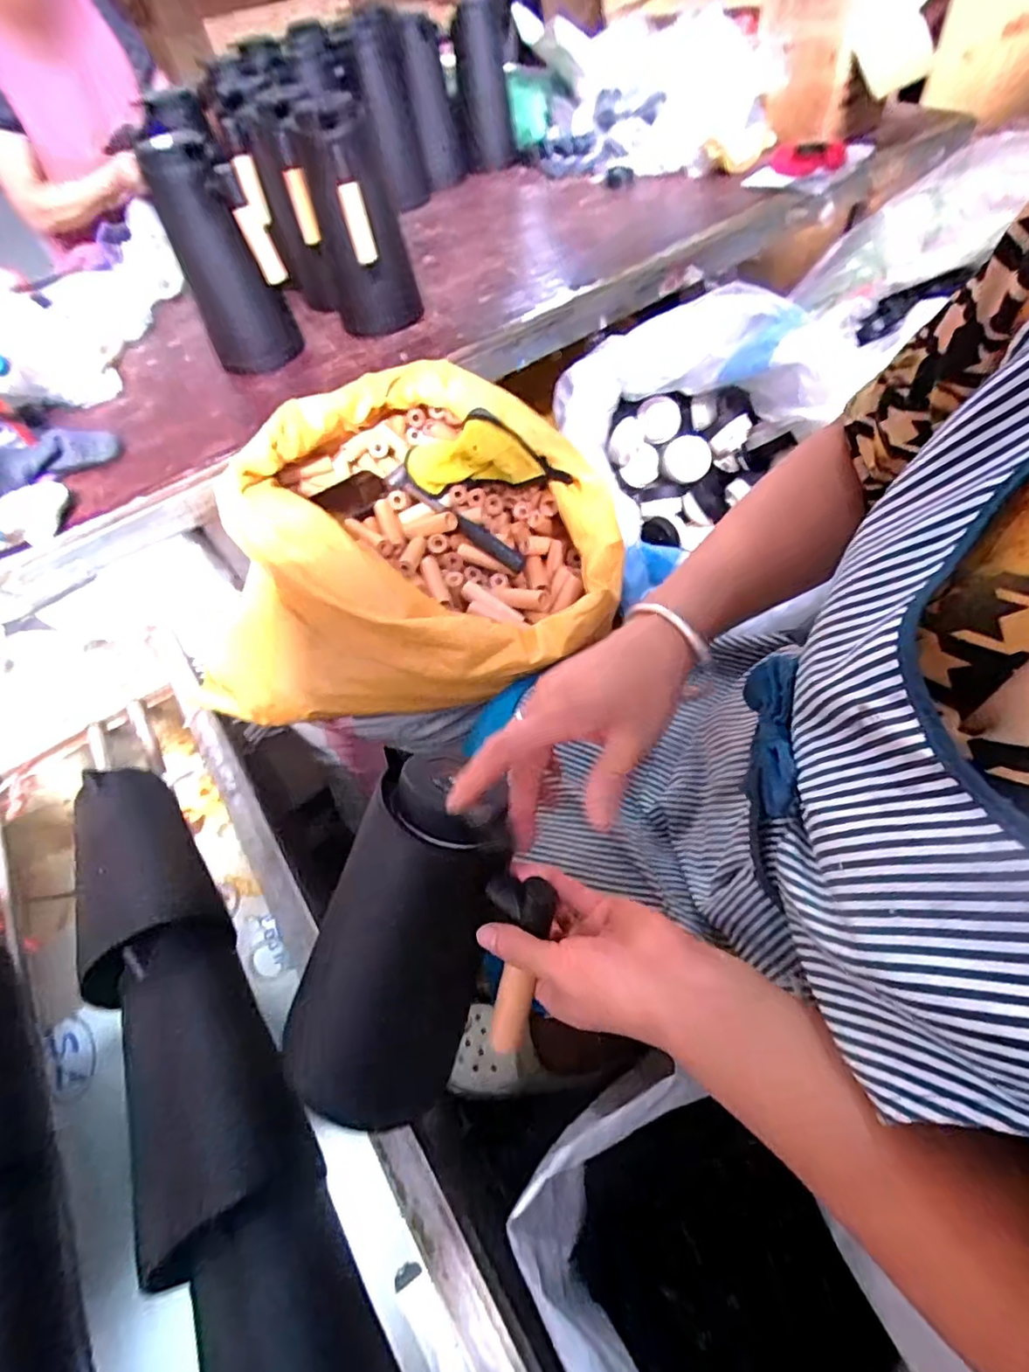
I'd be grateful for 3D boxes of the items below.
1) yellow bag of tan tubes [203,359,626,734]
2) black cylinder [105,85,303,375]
[{"bbox_3d":[-0.108,-0.178,0.714,0.449,0.225,0.394,1,56,5],"label":"yellow bag of tan tubes"},{"bbox_3d":[-0.394,-0.581,0.772,0.119,0.289,0.130,-20,57,-9],"label":"black cylinder"}]

